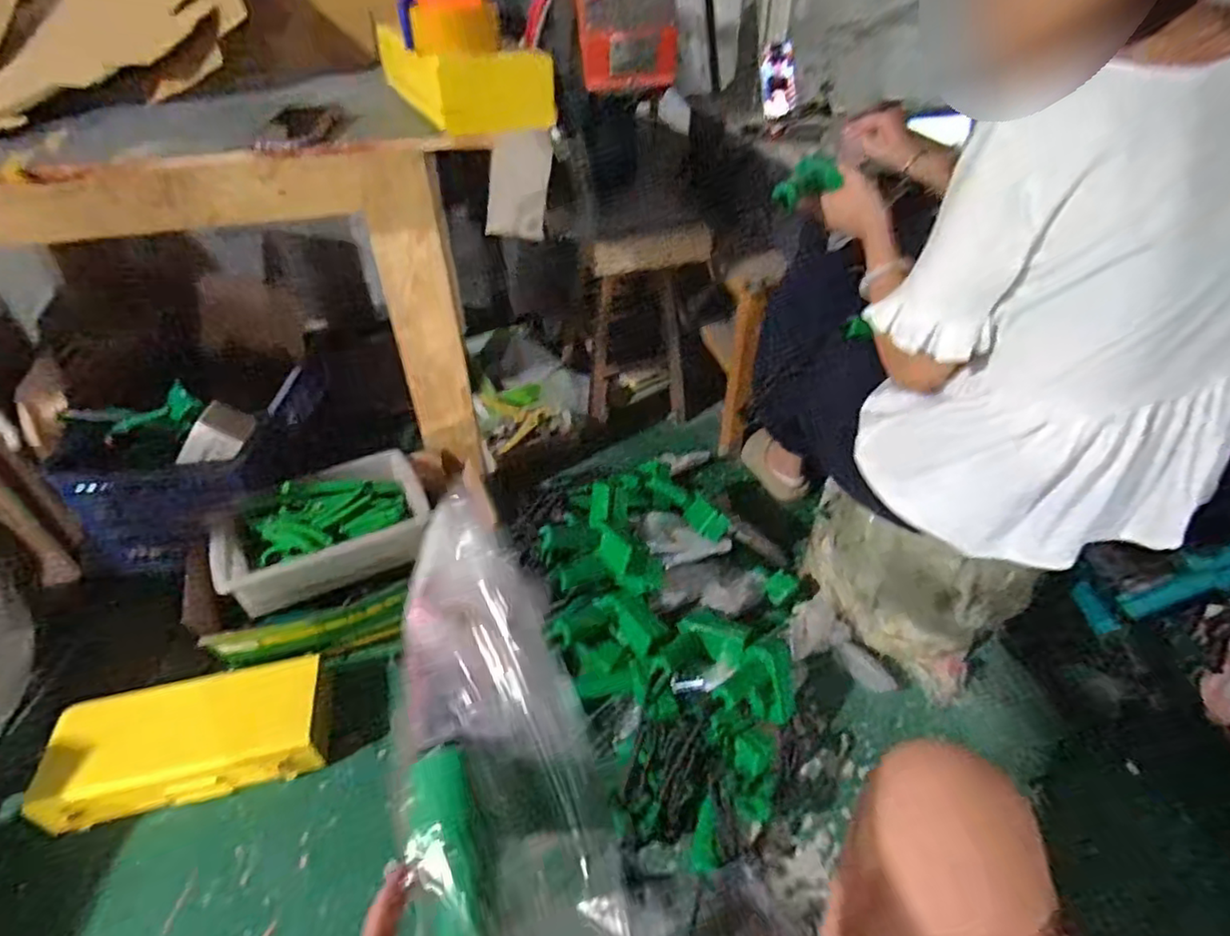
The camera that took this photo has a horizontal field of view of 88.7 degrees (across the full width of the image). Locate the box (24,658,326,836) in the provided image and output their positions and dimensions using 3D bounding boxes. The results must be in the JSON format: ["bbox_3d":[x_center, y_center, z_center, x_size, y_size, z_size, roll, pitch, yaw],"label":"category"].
[{"bbox_3d":[-0.613,0.396,0.920,0.360,0.090,0.167,-9,42,-10],"label":"box"}]

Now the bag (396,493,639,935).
[{"bbox_3d":[-0.067,0.170,0.365,0.107,0.053,0.342,-12,59,-13],"label":"bag"}]

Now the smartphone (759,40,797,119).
[{"bbox_3d":[0.355,-0.844,1.371,0.070,0.142,0.014,-6,15,16],"label":"smartphone"}]

